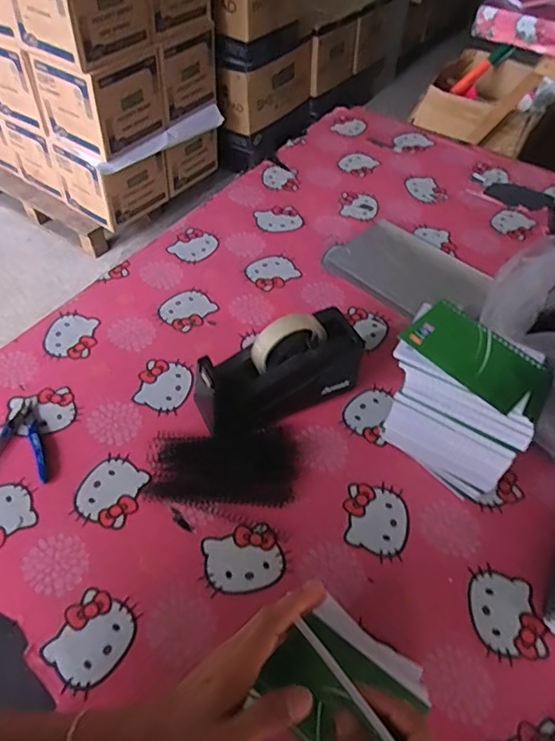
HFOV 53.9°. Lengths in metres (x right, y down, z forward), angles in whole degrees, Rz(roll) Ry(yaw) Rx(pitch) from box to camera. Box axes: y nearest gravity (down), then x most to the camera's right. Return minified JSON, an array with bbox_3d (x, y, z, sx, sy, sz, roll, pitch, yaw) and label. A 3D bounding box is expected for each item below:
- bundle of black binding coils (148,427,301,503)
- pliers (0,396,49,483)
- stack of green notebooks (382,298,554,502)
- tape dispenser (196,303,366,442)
[{"bbox_3d":[-0.059,0.113,0.639,0.174,0.022,0.090,-4,50,-7],"label":"bundle of black binding coils"},{"bbox_3d":[-0.309,0.082,0.653,0.083,0.008,0.117,-2,50,-5],"label":"pliers"},{"bbox_3d":[0.198,0.041,0.609,0.153,0.179,0.090,31,55,21],"label":"stack of green notebooks"},{"bbox_3d":[0.000,-0.006,0.676,0.202,0.121,0.093,-21,54,-20],"label":"tape dispenser"}]

